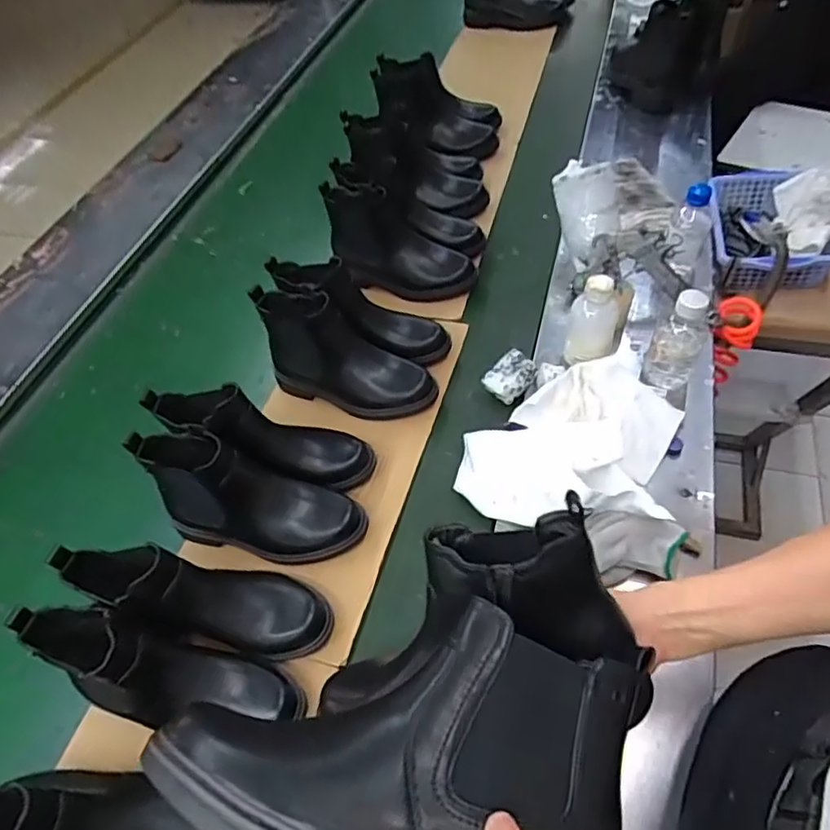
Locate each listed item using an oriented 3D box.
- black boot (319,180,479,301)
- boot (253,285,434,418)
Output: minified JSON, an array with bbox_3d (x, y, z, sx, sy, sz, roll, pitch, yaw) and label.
[{"bbox_3d":[-0.022,-0.270,0.922,0.230,0.143,0.094,5,54,12],"label":"black boot"},{"bbox_3d":[-0.096,-0.084,0.800,0.240,0.135,0.092,16,57,19],"label":"boot"}]

